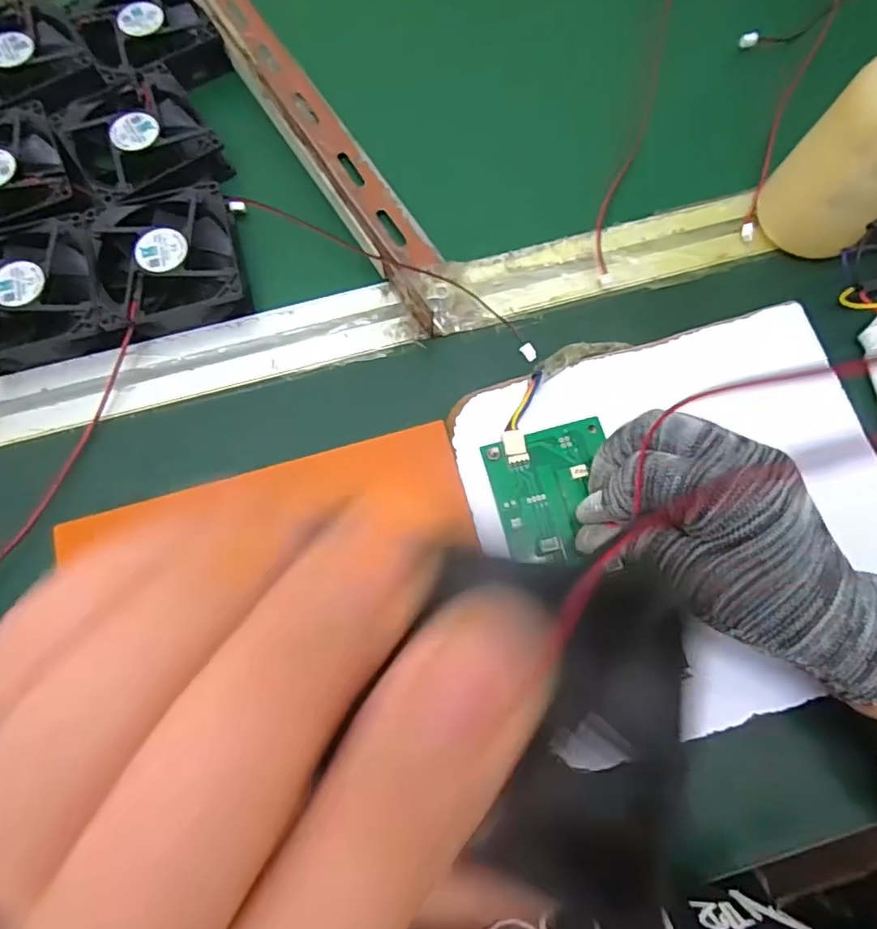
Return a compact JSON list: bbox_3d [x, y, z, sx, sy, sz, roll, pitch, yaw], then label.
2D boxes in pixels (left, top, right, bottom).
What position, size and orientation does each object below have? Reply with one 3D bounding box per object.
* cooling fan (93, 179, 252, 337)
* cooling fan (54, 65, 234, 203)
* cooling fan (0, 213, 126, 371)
[{"bbox_3d":[-0.157,-0.117,0.335,0.078,0.025,0.084,-17,72,-5],"label":"cooling fan"},{"bbox_3d":[-0.183,-0.200,0.355,0.082,0.022,0.085,-27,73,-8],"label":"cooling fan"},{"bbox_3d":[-0.235,-0.097,0.328,0.082,0.024,0.085,-20,72,-6],"label":"cooling fan"}]

